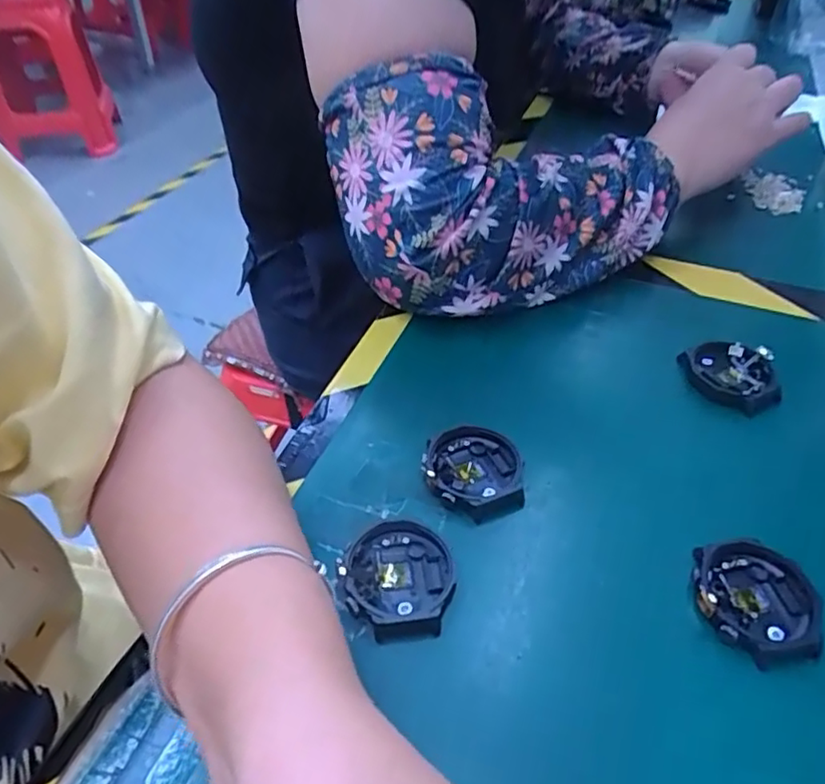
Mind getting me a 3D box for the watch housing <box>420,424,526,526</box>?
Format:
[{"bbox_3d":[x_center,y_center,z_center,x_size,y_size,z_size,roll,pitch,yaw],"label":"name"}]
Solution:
[{"bbox_3d":[0.030,0.041,0.323,0.049,0.010,0.051,0,43,0],"label":"watch housing"}]

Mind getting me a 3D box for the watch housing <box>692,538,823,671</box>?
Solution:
[{"bbox_3d":[0.149,0.089,0.275,0.051,0.011,0.051,19,47,19],"label":"watch housing"}]

